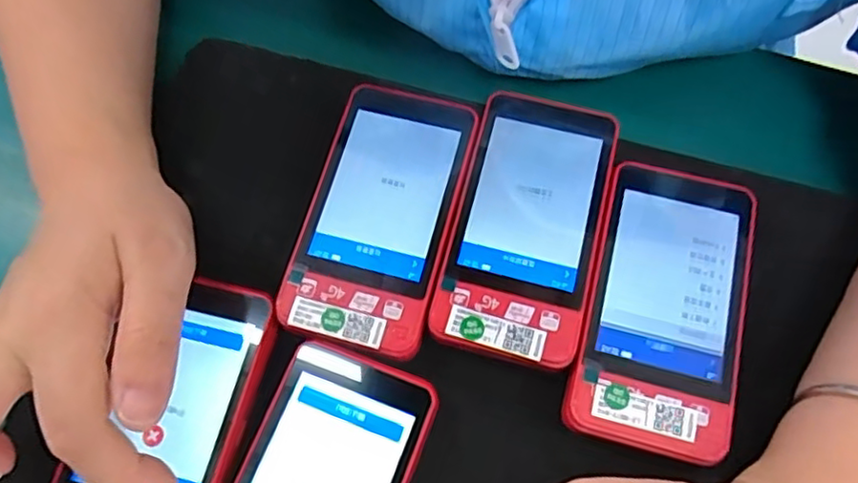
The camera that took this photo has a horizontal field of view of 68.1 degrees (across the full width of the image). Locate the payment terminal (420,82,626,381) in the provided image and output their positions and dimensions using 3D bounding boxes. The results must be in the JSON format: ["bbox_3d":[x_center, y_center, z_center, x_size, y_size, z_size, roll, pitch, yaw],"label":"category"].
[{"bbox_3d":[0.043,-0.011,0.280,0.060,0.026,0.127,14,72,6],"label":"payment terminal"}]

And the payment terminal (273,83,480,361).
[{"bbox_3d":[-0.021,-0.013,0.276,0.061,0.012,0.118,14,72,6],"label":"payment terminal"}]

